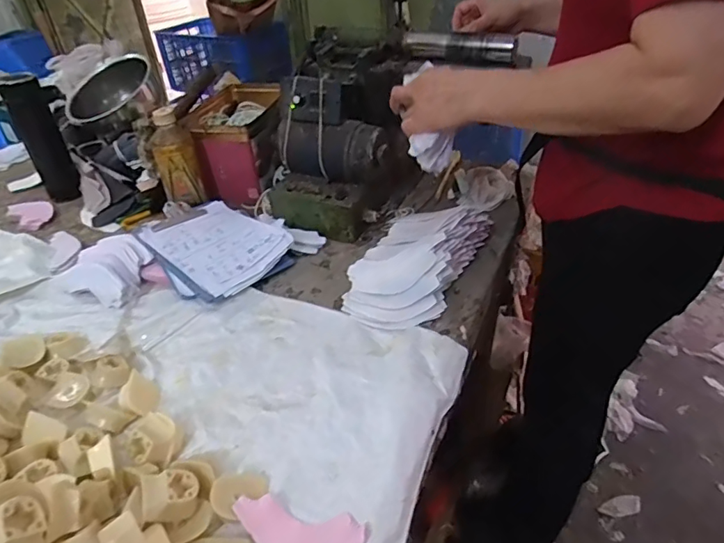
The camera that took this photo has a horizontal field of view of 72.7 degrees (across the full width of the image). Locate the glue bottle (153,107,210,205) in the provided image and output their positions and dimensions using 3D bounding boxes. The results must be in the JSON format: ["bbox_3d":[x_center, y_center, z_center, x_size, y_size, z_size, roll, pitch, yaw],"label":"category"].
[{"bbox_3d":[-0.309,-0.188,0.820,0.065,0.149,0.065,-14,38,-14],"label":"glue bottle"}]

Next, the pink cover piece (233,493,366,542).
[{"bbox_3d":[-0.055,0.223,0.423,0.112,0.016,0.046,4,37,9],"label":"pink cover piece"}]

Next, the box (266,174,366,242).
[{"bbox_3d":[-0.072,-0.107,0.792,0.158,0.069,0.067,17,41,25],"label":"box"}]

